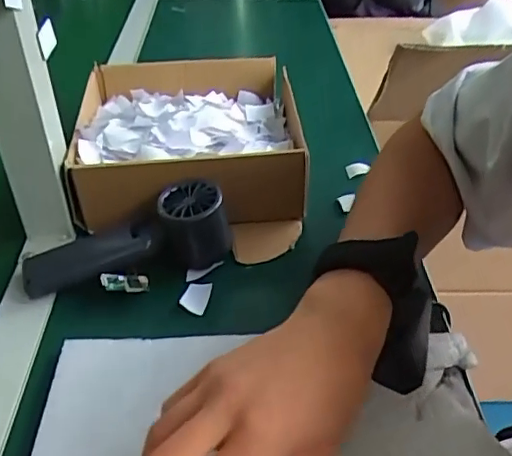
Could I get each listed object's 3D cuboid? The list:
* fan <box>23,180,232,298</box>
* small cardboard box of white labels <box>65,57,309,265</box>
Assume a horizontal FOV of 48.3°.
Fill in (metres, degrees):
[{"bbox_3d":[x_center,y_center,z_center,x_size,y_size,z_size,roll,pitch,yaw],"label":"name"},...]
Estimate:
[{"bbox_3d":[-0.101,0.003,0.461,0.163,0.059,0.061,-9,39,-12],"label":"fan"},{"bbox_3d":[-0.063,-0.097,0.576,0.200,0.078,0.236,-1,38,-3],"label":"small cardboard box of white labels"}]

